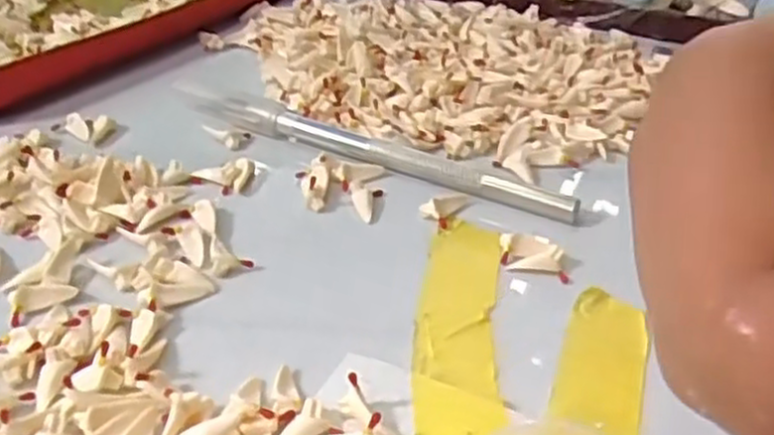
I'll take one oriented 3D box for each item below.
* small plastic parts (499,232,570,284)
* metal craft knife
[{"bbox_3d":[0.040,0.010,0.216,0.018,0.006,0.013,7,35,6],"label":"small plastic parts"},{"bbox_3d":[-0.006,-0.025,0.256,0.139,0.009,0.012,16,37,19],"label":"metal craft knife"}]

